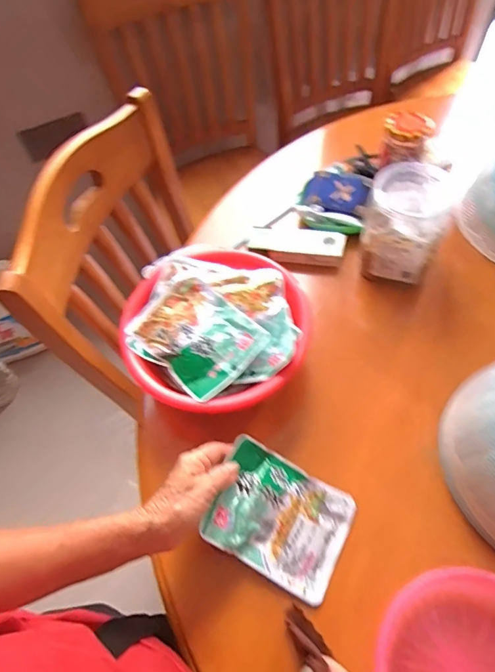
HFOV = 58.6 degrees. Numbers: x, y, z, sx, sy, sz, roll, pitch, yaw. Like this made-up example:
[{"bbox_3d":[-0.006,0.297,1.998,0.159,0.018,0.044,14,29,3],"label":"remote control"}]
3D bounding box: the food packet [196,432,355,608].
[{"bbox_3d":[0.035,0.191,0.461,0.144,0.020,0.111,30,67,0],"label":"food packet"}]

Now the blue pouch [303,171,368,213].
[{"bbox_3d":[0.143,-0.236,0.721,0.100,0.022,0.068,19,90,22],"label":"blue pouch"}]

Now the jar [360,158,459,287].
[{"bbox_3d":[0.221,-0.153,0.618,0.102,0.141,0.110,-2,58,3],"label":"jar"}]

